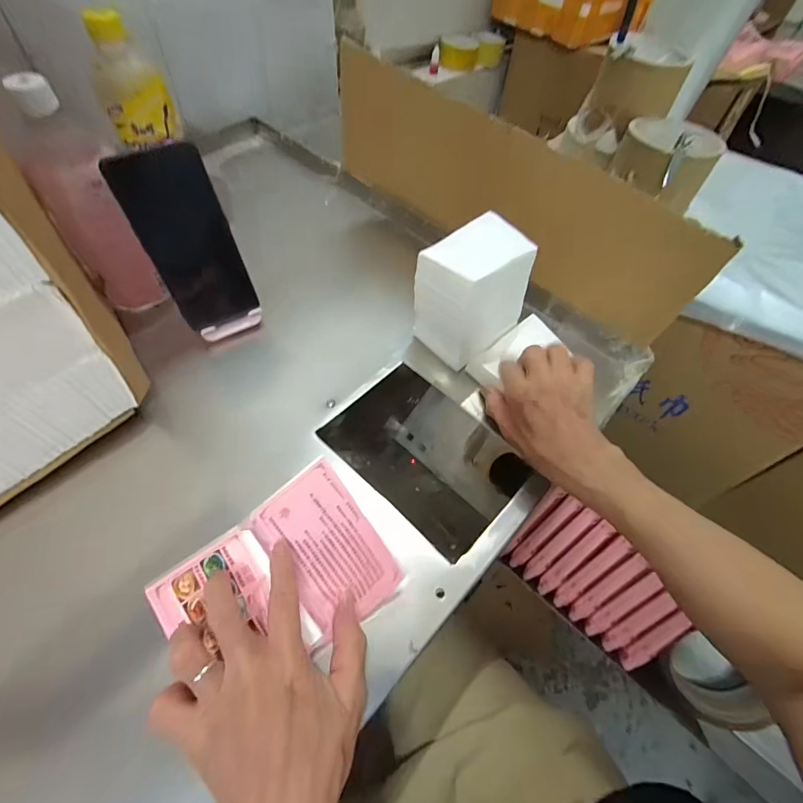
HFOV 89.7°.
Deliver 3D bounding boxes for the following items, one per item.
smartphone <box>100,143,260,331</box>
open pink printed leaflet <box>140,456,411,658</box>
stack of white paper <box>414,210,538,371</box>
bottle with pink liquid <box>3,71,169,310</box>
[{"bbox_3d":[-0.195,-0.146,0.382,0.075,0.159,0.006,-29,48,-20],"label":"smartphone"},{"bbox_3d":[-0.092,0.131,0.301,0.154,0.022,0.117,-31,64,-23],"label":"open pink printed leaflet"},{"bbox_3d":[0.075,-0.111,0.416,0.103,0.109,0.083,-35,65,-25],"label":"stack of white paper"},{"bbox_3d":[-0.294,-0.181,0.388,0.067,0.186,0.064,-18,59,-16],"label":"bottle with pink liquid"}]

